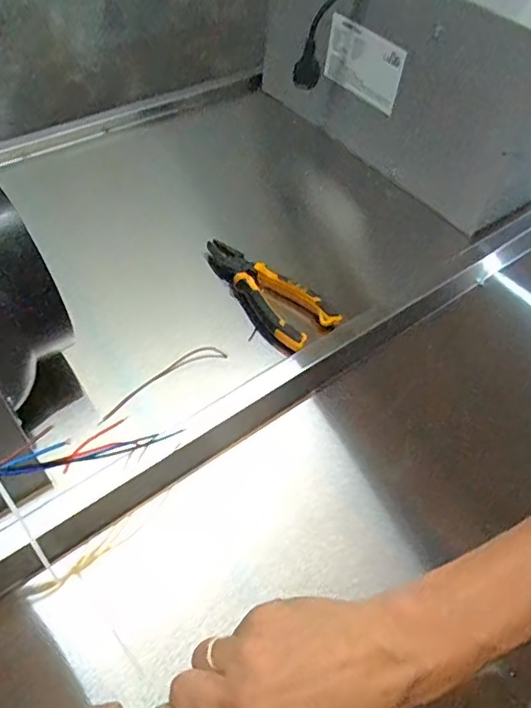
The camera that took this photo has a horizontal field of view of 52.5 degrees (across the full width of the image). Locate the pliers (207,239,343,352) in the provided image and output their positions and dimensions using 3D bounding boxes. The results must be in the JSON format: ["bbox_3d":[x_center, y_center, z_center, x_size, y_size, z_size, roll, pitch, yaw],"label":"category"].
[{"bbox_3d":[0.002,-0.067,0.551,0.059,0.031,0.161,-28,61,-22],"label":"pliers"}]

